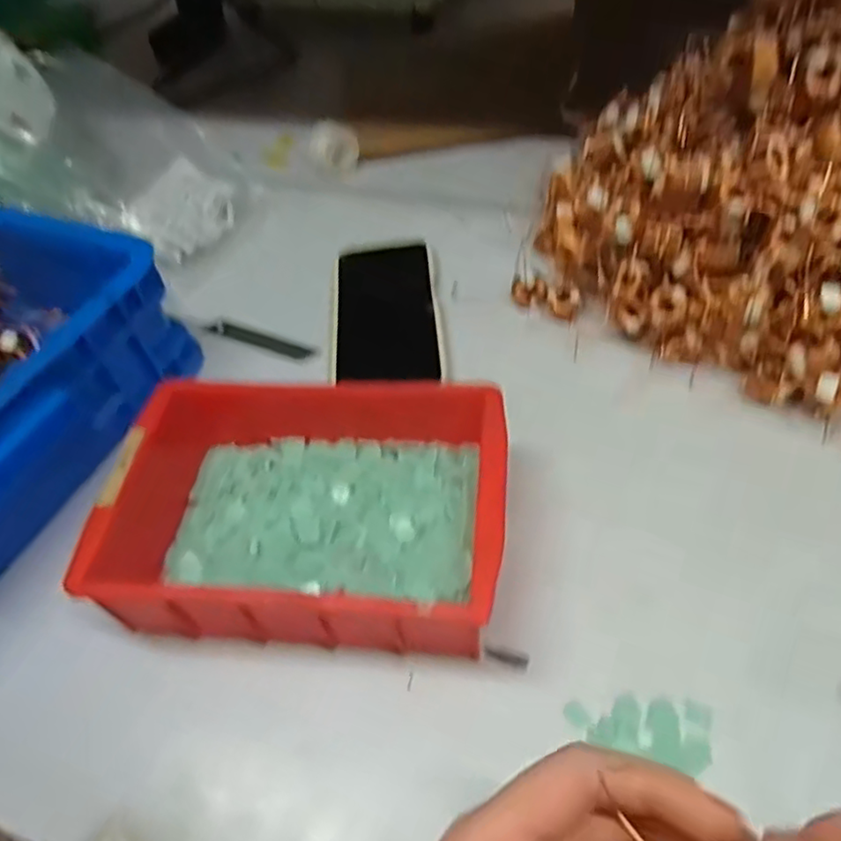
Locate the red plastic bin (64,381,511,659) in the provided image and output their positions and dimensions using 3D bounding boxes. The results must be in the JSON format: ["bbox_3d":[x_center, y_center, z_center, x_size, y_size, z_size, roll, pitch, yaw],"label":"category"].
[{"bbox_3d":[-0.056,0.051,0.348,0.200,0.072,0.134,3,52,11],"label":"red plastic bin"}]

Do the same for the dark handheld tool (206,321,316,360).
[{"bbox_3d":[-0.120,-0.061,0.490,0.092,0.004,0.014,19,53,19],"label":"dark handheld tool"}]

